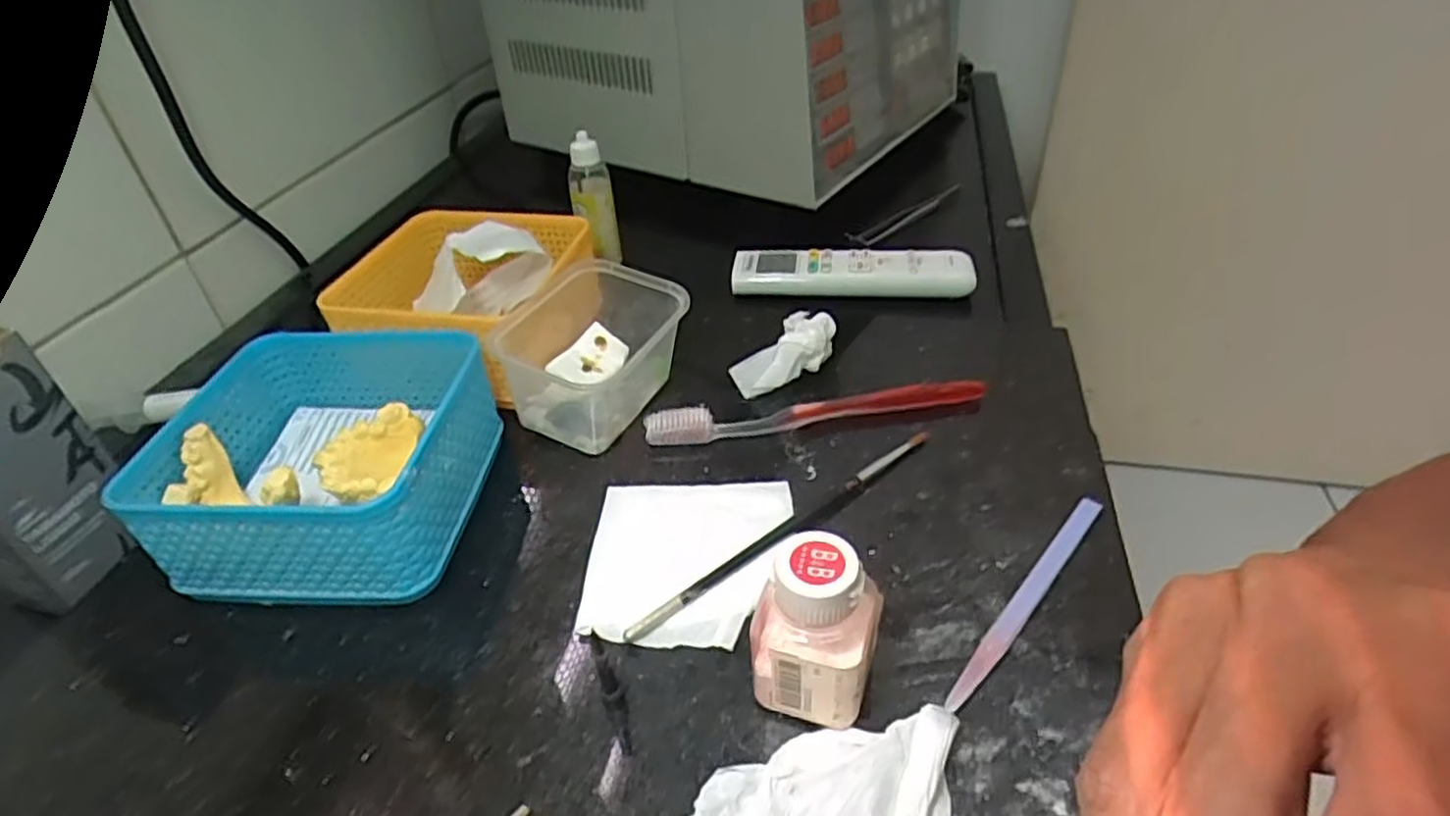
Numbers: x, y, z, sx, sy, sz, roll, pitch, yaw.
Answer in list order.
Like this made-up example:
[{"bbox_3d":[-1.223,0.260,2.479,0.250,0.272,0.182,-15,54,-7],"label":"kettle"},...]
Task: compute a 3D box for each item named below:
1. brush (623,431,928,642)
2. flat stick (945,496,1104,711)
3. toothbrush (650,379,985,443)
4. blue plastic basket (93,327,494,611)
[{"bbox_3d":[0.033,0.056,0.358,0.188,0.008,0.009,-29,45,-27],"label":"brush"},{"bbox_3d":[0.131,0.079,0.324,0.010,0.004,0.134,27,49,34],"label":"flat stick"},{"bbox_3d":[0.051,0.002,0.425,0.192,0.015,0.018,-6,39,-2],"label":"toothbrush"},{"bbox_3d":[-0.200,0.027,0.376,0.142,0.064,0.131,0,39,6],"label":"blue plastic basket"}]

